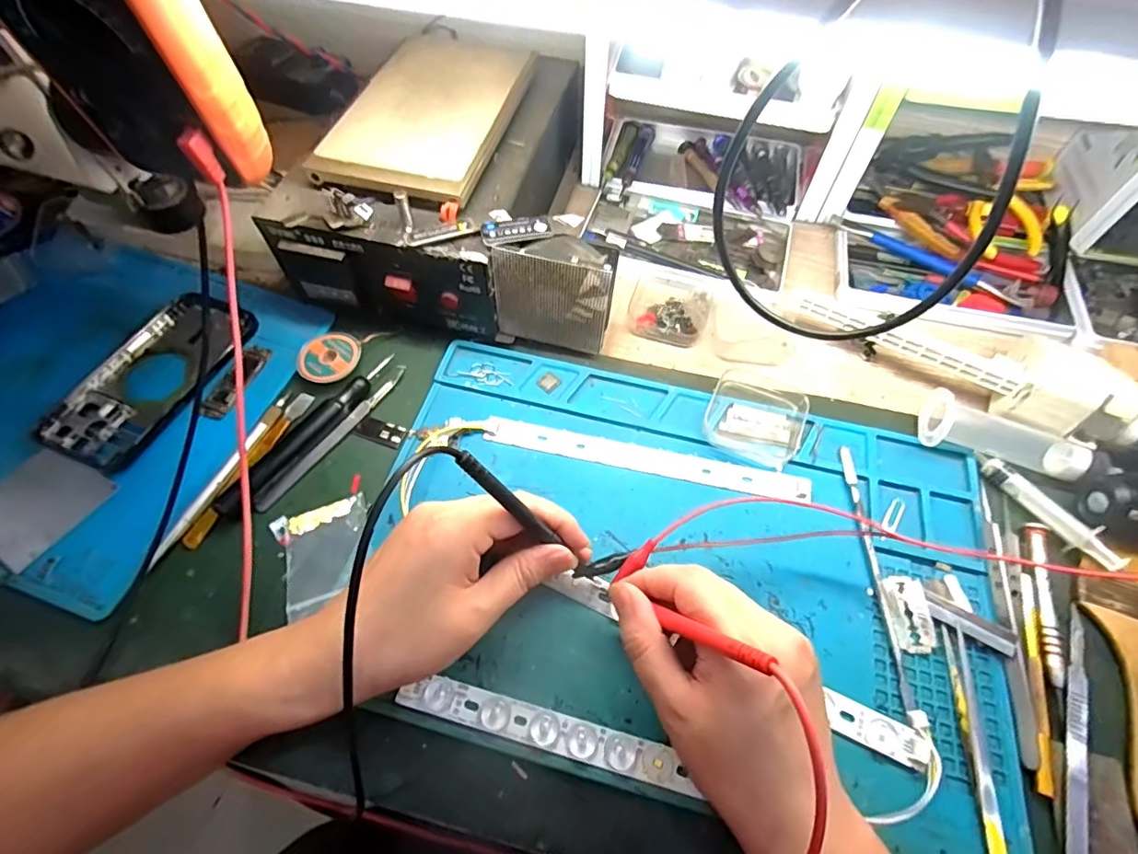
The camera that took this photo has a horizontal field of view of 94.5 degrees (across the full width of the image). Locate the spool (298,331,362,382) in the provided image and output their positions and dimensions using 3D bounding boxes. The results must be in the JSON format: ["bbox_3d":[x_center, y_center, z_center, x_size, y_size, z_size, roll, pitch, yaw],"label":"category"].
[{"bbox_3d":[-0.178,-0.051,0.393,0.043,0.008,0.044,0,61,0],"label":"spool"}]

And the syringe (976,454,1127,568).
[{"bbox_3d":[0.301,0.051,0.331,0.014,0.019,0.086,-28,65,-15],"label":"syringe"}]

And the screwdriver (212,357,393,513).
[{"bbox_3d":[-0.174,0.000,0.358,0.015,0.012,0.146,30,65,15],"label":"screwdriver"}]

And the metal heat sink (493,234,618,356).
[{"bbox_3d":[-0.010,-0.093,0.376,0.080,0.088,0.027,10,61,5],"label":"metal heat sink"}]

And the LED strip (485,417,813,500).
[{"bbox_3d":[0.052,0.021,0.356,0.216,0.004,0.018,11,61,6],"label":"LED strip"}]

